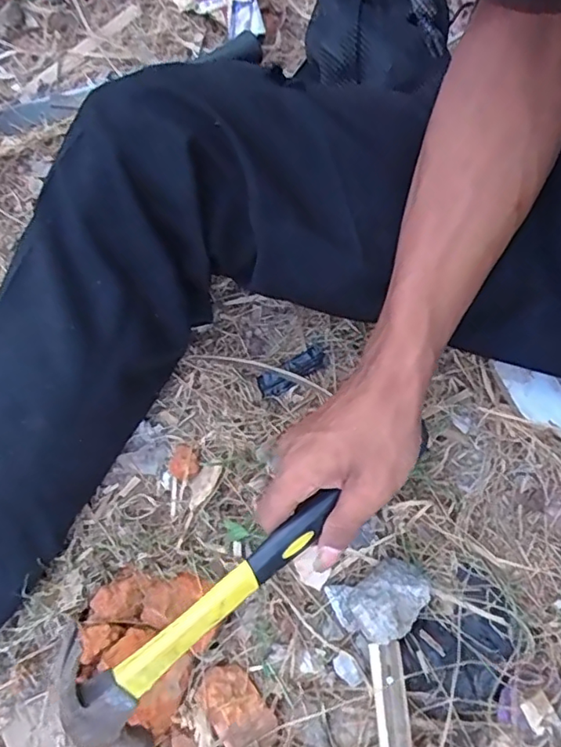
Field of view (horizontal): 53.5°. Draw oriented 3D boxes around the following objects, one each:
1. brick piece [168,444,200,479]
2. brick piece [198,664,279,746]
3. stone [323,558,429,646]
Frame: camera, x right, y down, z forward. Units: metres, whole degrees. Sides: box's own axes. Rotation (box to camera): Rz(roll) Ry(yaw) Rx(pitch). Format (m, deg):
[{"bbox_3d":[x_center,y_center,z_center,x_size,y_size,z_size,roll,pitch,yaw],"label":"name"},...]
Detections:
[{"bbox_3d":[-0.074,0.066,0.416,0.021,0.012,0.028,-35,70,-15],"label":"brick piece"},{"bbox_3d":[-0.029,0.220,0.366,0.037,0.014,0.057,-25,59,-28],"label":"brick piece"},{"bbox_3d":[0.070,0.157,0.381,0.063,0.025,0.046,-22,68,-10],"label":"stone"}]

